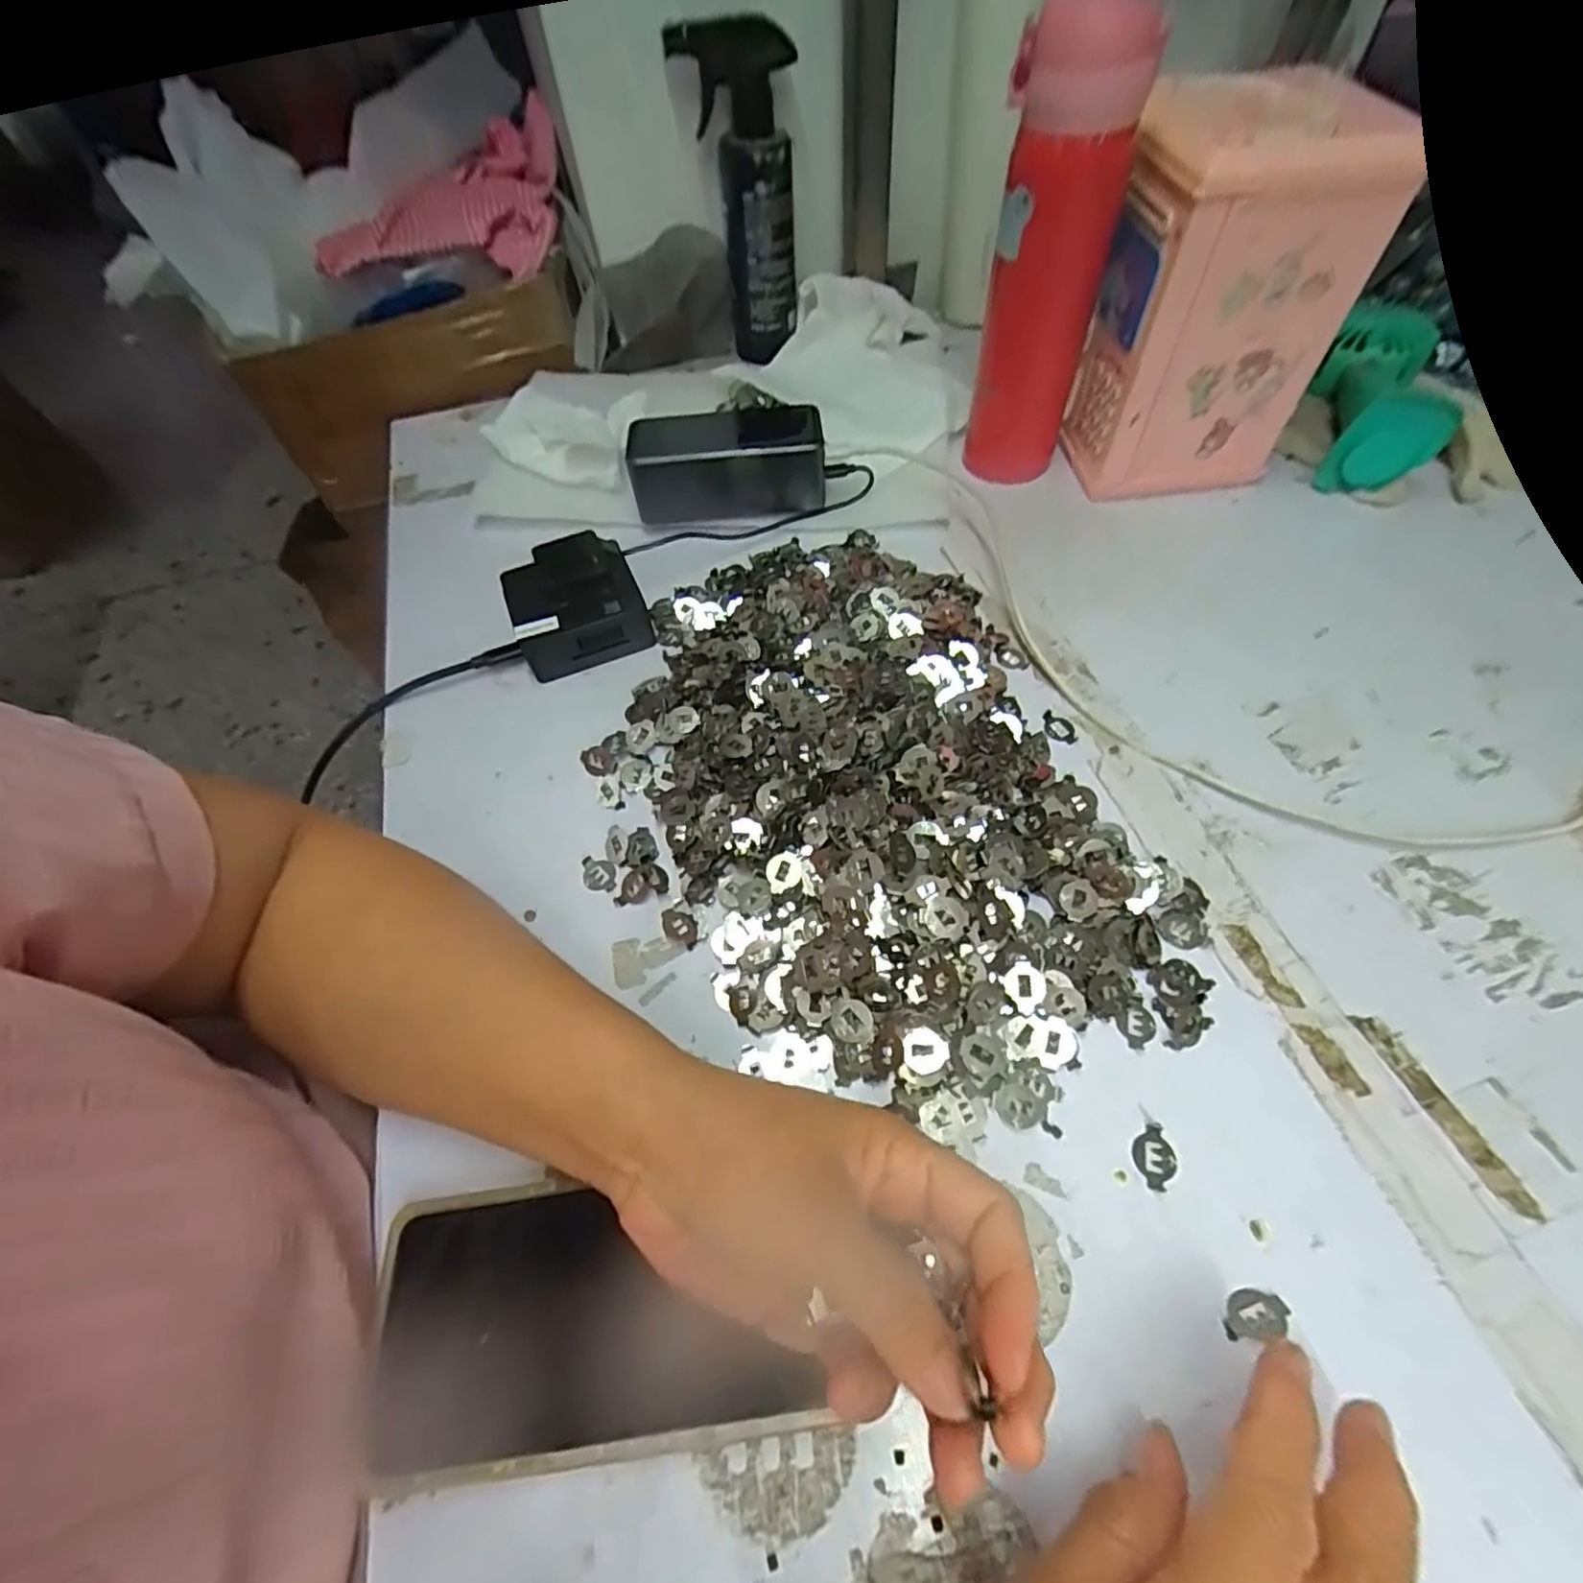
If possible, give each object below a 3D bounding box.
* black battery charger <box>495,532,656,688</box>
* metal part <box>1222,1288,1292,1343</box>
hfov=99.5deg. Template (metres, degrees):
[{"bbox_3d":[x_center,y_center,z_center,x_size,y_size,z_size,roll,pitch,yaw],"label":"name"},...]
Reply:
[{"bbox_3d":[-0.133,-0.116,0.411,0.075,0.040,0.070,-21,59,-10],"label":"black battery charger"},{"bbox_3d":[0.162,0.183,0.234,0.024,0.004,0.014,-12,58,-5],"label":"metal part"}]

